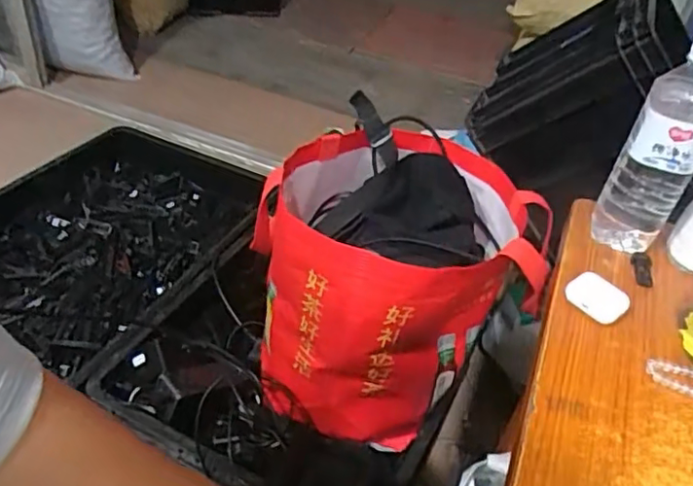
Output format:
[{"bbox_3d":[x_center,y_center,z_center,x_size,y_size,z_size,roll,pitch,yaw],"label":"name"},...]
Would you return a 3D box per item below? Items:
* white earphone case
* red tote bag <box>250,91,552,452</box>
[{"bbox_3d":[0.222,0.049,0.531,0.032,0.025,0.050,-26,50,-35],"label":"white earphone case"},{"bbox_3d":[0.059,0.052,0.762,0.326,0.293,0.282,20,41,15],"label":"red tote bag"}]

